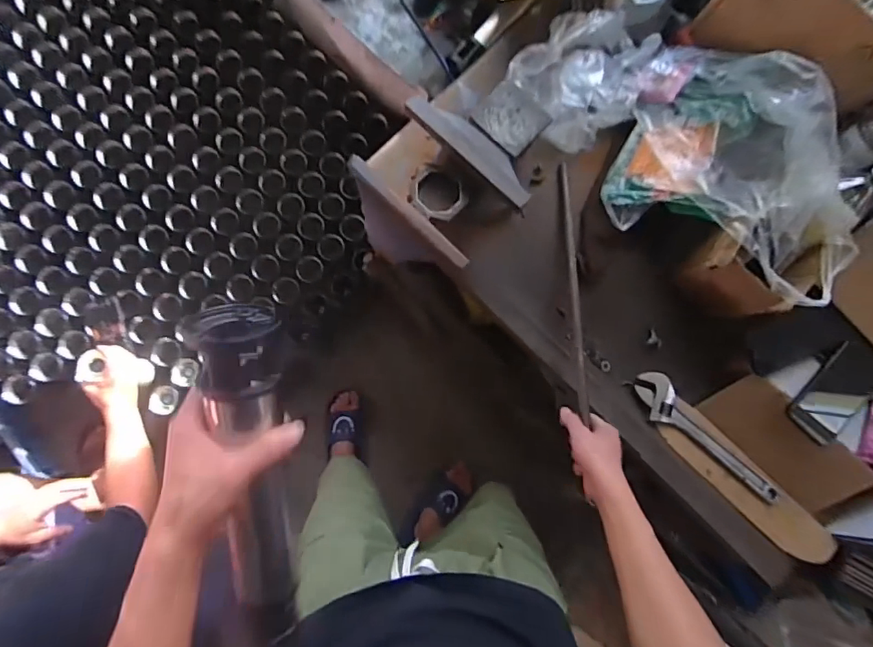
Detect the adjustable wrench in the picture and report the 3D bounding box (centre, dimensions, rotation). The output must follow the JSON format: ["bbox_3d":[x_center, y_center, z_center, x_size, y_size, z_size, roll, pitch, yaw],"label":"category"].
[{"bbox_3d":[0.442,0.196,0.811,0.296,0.024,0.056,45,82,1],"label":"adjustable wrench"}]

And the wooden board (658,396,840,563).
[{"bbox_3d":[0.513,0.273,0.818,0.343,0.017,0.080,45,93,2],"label":"wooden board"}]

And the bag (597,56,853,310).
[{"bbox_3d":[0.436,-0.226,0.733,0.392,0.225,0.255,42,82,1],"label":"bag"}]

